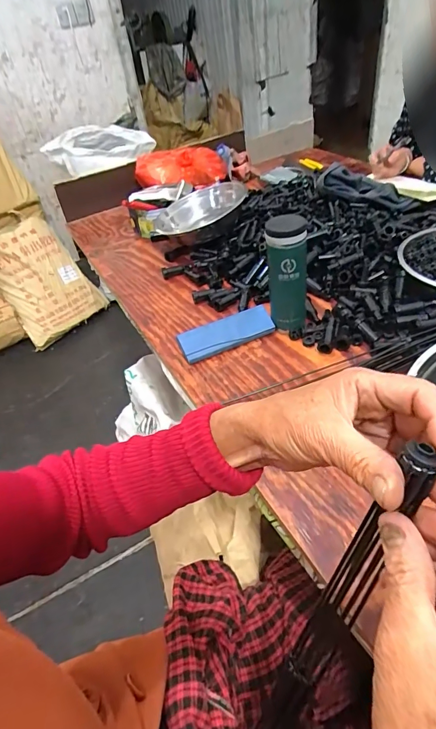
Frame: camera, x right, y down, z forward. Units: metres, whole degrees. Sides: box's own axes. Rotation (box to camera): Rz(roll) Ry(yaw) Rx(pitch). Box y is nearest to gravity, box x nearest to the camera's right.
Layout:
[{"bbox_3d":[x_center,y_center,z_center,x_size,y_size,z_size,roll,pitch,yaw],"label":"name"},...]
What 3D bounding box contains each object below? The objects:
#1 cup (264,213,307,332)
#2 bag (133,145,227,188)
[{"bbox_3d":[0.109,-0.139,0.628,0.060,0.174,0.059,-4,41,3],"label":"cup"},{"bbox_3d":[-0.120,-0.592,1.202,0.268,0.083,0.118,7,43,15],"label":"bag"}]

